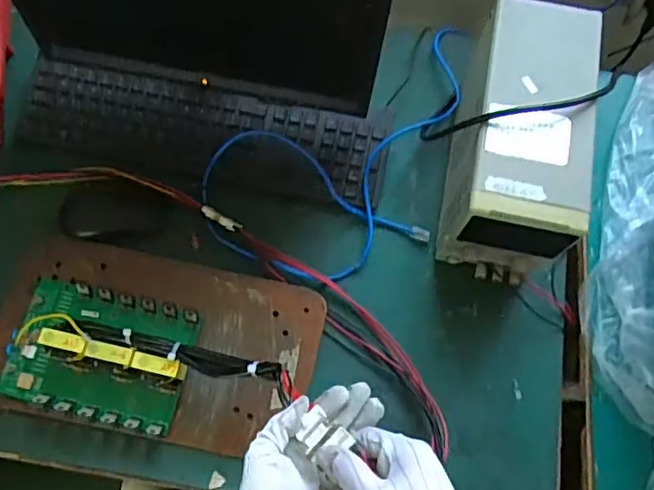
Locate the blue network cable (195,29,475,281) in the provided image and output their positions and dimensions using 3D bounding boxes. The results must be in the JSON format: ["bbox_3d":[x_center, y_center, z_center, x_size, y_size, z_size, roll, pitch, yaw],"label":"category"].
[{"bbox_3d":[0.052,-0.096,0.696,0.401,0.039,0.222,-31,74,-12],"label":"blue network cable"}]

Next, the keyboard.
[{"bbox_3d":[-0.146,-0.134,0.687,0.427,0.031,0.107,11,70,2],"label":"keyboard"}]

